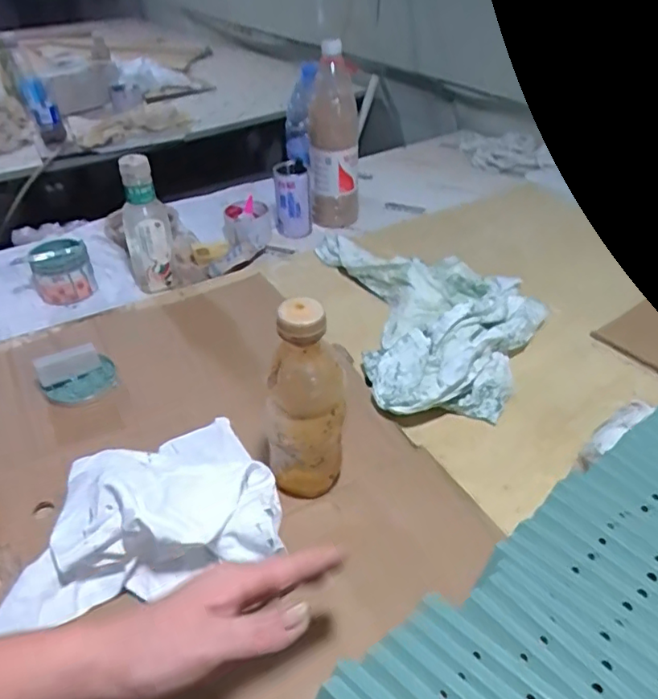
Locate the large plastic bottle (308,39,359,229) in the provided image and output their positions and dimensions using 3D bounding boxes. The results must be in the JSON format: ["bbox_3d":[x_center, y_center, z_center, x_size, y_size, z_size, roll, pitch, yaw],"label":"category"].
[{"bbox_3d":[0.009,-0.340,0.972,0.084,0.296,0.071,-1,39,1],"label":"large plastic bottle"}]

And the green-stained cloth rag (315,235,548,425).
[{"bbox_3d":[0.150,-0.068,0.780,0.260,0.062,0.401,-7,39,-7],"label":"green-stained cloth rag"}]

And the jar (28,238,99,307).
[{"bbox_3d":[-0.411,-0.120,0.875,0.085,0.080,0.084,-18,42,-20],"label":"jar"}]

